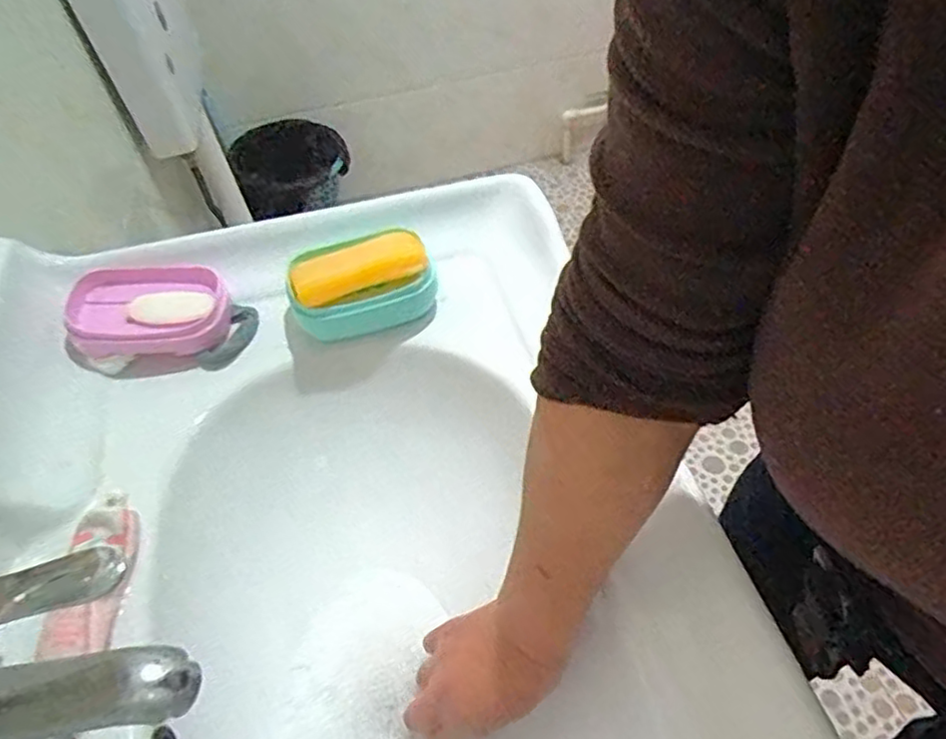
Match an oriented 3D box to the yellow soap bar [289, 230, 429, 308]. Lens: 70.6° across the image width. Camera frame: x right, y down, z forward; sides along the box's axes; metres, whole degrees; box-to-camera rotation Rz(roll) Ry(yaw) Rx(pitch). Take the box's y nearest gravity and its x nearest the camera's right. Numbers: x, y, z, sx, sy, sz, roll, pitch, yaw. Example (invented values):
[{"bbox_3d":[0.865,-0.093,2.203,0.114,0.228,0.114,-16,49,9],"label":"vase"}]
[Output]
[{"bbox_3d":[-0.093,-0.081,0.542,0.106,0.023,0.057,-19,50,-10],"label":"yellow soap bar"}]

